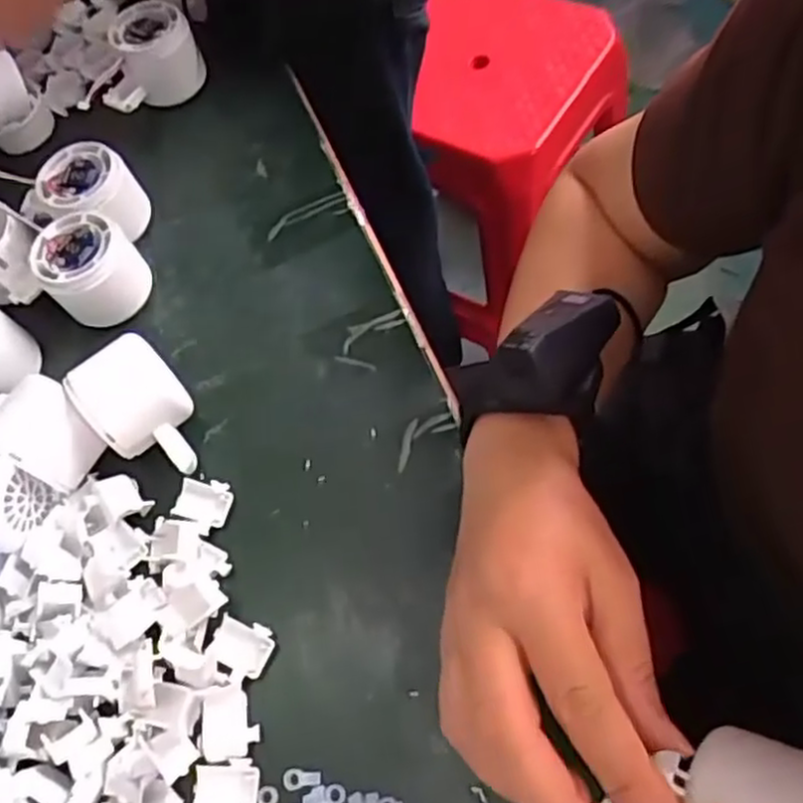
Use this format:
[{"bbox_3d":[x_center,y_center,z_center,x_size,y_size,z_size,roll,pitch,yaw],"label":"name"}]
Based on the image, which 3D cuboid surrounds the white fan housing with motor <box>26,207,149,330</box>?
[{"bbox_3d":[-0.196,-0.084,0.470,0.058,0.048,0.059,-35,64,-9],"label":"white fan housing with motor"}]

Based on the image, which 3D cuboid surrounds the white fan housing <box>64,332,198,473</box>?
[{"bbox_3d":[-0.144,0.006,0.415,0.050,0.051,0.074,-40,65,-12],"label":"white fan housing"}]

